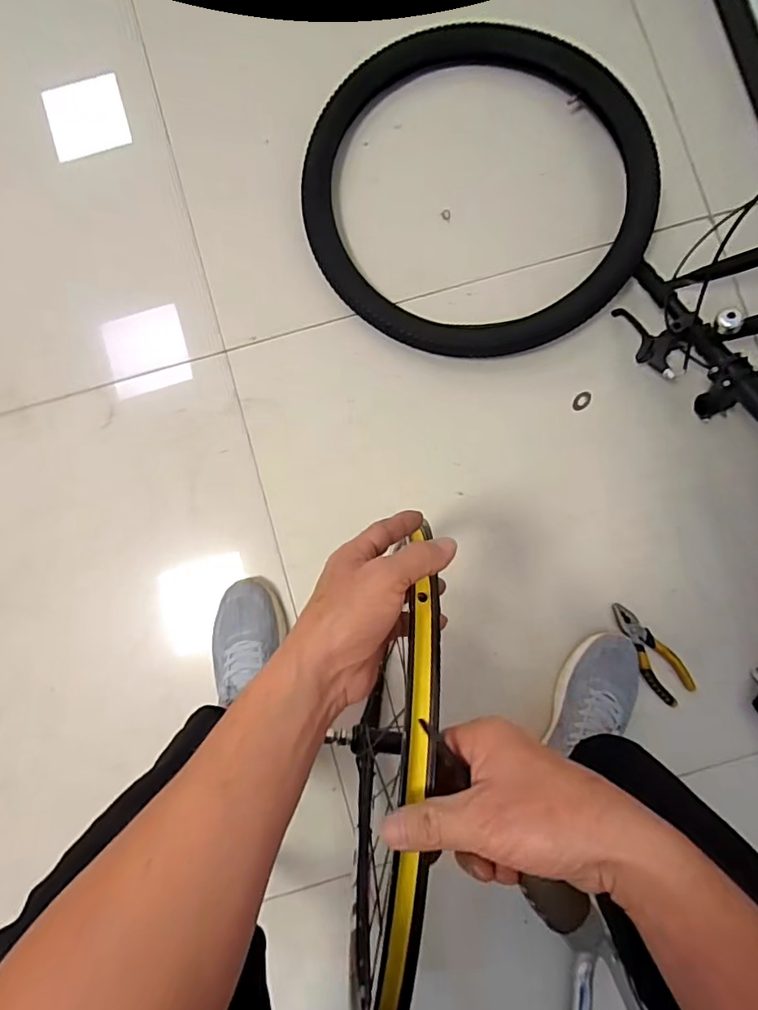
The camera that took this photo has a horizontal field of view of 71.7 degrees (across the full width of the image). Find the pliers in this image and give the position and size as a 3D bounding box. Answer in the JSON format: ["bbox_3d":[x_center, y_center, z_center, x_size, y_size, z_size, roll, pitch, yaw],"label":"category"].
[{"bbox_3d":[0.399,0.214,0.772,0.059,0.021,0.159,-34,86,-3],"label":"pliers"}]

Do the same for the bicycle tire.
[{"bbox_3d":[0.137,-0.467,0.776,0.512,0.051,0.489,44,93,5],"label":"bicycle tire"}]

